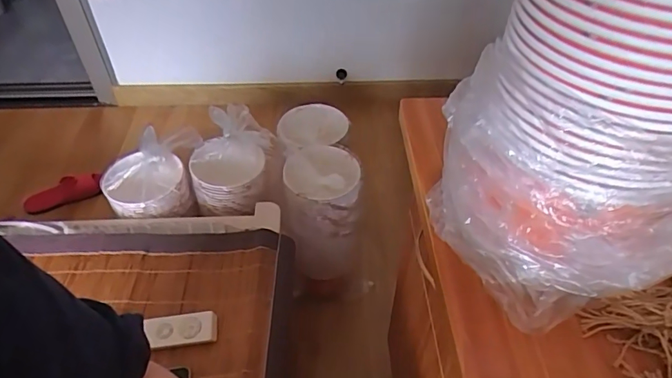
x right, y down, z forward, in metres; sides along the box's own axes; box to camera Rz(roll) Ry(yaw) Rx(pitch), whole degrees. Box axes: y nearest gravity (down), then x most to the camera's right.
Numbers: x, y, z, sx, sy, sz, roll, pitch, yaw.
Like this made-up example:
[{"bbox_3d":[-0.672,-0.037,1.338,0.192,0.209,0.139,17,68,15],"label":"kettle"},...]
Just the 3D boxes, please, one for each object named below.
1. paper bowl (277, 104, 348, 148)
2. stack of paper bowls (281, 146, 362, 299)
[{"bbox_3d":[-0.068,-0.158,1.132,0.159,0.050,0.154,0,46,0],"label":"paper bowl"},{"bbox_3d":[-0.033,0.096,1.101,0.167,0.357,0.172,-1,46,-1],"label":"stack of paper bowls"}]

